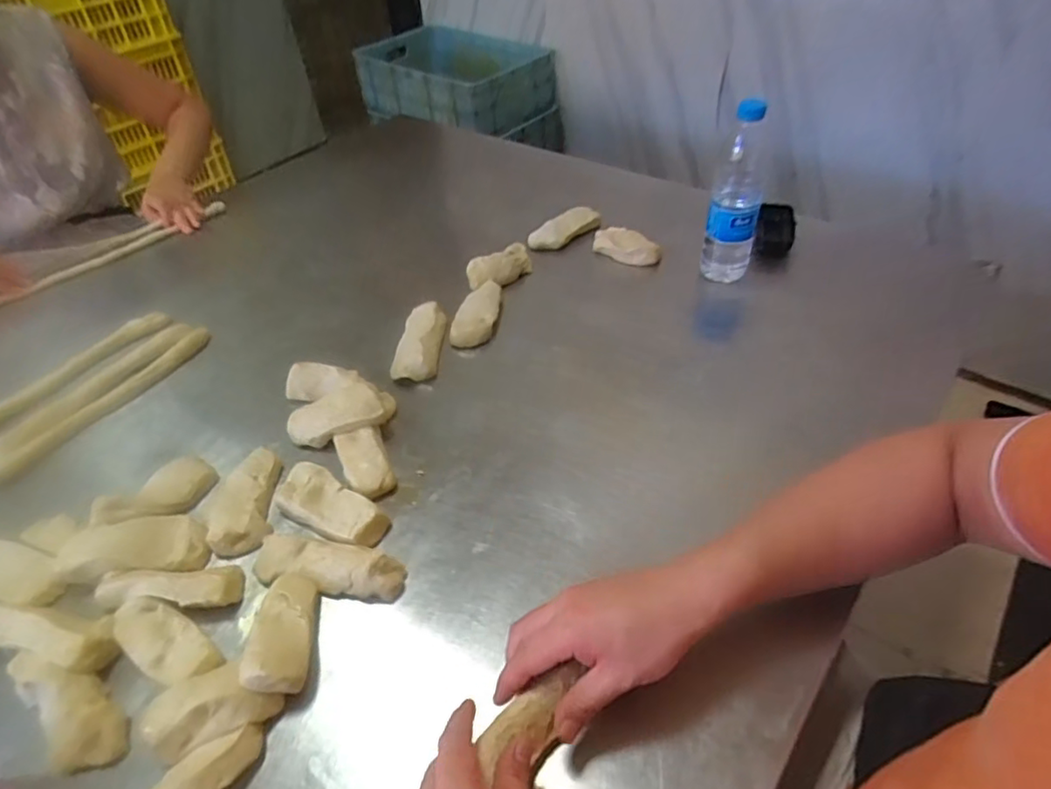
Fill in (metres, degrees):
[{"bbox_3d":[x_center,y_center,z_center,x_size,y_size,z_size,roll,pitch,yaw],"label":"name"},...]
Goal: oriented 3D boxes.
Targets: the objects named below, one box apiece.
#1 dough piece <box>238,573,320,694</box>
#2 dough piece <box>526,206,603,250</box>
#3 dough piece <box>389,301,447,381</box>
[{"bbox_3d":[-0.199,0.193,0.504,0.046,0.024,0.106,-8,31,-5],"label":"dough piece"},{"bbox_3d":[0.061,-0.264,0.979,0.126,0.033,0.049,-25,48,-21],"label":"dough piece"},{"bbox_3d":[-0.138,-0.065,0.799,0.055,0.039,0.130,0,44,4],"label":"dough piece"}]

